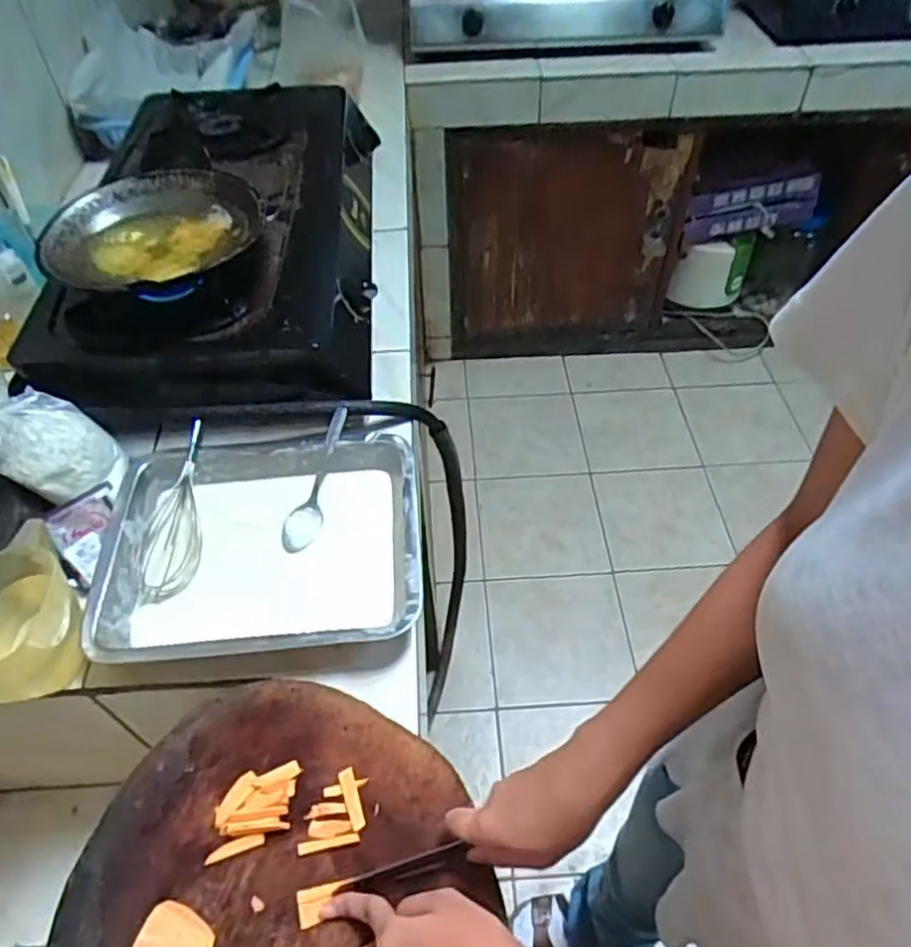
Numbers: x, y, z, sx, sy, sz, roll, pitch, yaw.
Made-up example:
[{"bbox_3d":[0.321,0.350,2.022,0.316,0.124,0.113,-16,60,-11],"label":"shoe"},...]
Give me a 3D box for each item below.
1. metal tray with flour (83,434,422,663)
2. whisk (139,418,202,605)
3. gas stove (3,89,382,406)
[{"bbox_3d":[-0.192,0.071,0.688,0.308,0.075,0.253,-5,51,-4],"label":"metal tray with flour"},{"bbox_3d":[-0.284,0.039,0.699,0.056,0.038,0.191,0,64,0],"label":"whisk"},{"bbox_3d":[-0.291,-0.357,0.933,0.358,0.145,0.678,-1,51,0],"label":"gas stove"}]

